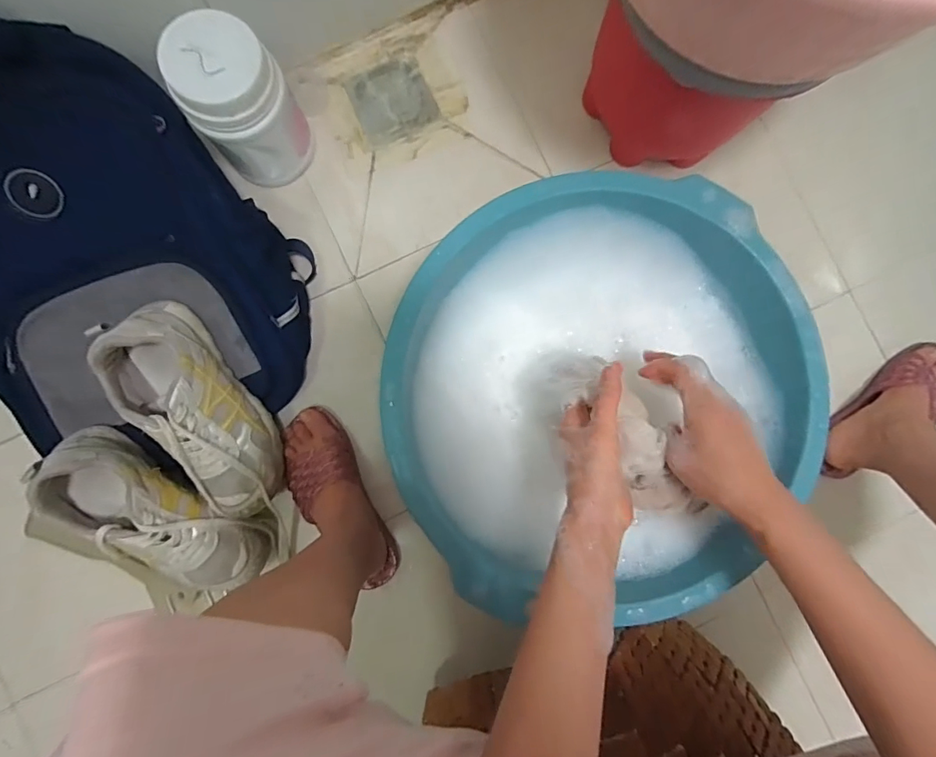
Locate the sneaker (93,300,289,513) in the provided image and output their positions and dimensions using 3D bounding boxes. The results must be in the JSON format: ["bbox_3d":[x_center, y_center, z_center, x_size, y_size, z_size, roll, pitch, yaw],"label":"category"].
[{"bbox_3d":[-0.296,0.041,0.496,0.096,0.090,0.251,-29,105,0],"label":"sneaker"}]

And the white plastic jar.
[{"bbox_3d":[-0.251,-0.305,0.514,0.108,0.160,0.091,-39,89,-1],"label":"white plastic jar"}]

